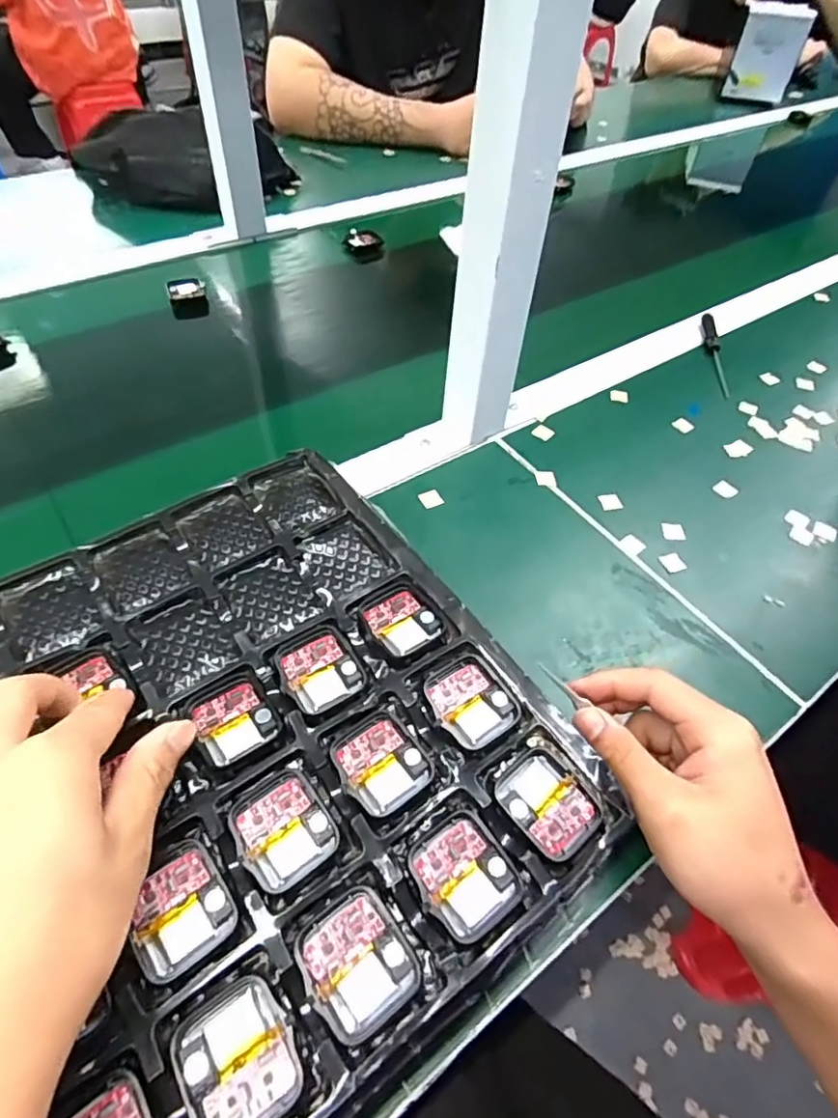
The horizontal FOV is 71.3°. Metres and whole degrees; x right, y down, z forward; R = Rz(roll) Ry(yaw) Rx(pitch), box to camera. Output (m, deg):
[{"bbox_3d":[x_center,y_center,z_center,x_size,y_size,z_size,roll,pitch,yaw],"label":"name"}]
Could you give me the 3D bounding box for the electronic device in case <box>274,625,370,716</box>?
[{"bbox_3d":[-0.050,0.055,0.297,0.037,0.006,0.041,-24,57,-21],"label":"electronic device in case"}]

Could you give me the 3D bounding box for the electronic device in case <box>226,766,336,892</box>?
[{"bbox_3d":[-0.059,0.114,0.249,0.037,0.004,0.042,-34,61,-27],"label":"electronic device in case"}]

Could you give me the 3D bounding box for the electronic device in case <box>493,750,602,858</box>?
[{"bbox_3d":[0.057,0.109,0.261,0.033,0.005,0.043,-31,60,-25],"label":"electronic device in case"}]

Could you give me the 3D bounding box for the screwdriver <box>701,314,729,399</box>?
[{"bbox_3d":[0.305,-0.213,0.601,0.013,0.017,0.123,8,51,2],"label":"screwdriver"}]

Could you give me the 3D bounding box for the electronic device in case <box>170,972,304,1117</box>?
[{"bbox_3d":[-0.062,0.173,0.203,0.037,0.007,0.043,-27,58,-23],"label":"electronic device in case"}]

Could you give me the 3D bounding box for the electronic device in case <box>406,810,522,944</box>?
[{"bbox_3d":[0.019,0.131,0.242,0.037,0.006,0.042,-25,57,-22],"label":"electronic device in case"}]

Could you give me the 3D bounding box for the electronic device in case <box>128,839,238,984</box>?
[{"bbox_3d":[-0.095,0.137,0.230,0.036,0.006,0.041,-31,60,-25],"label":"electronic device in case"}]

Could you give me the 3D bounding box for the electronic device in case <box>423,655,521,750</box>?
[{"bbox_3d":[0.025,0.069,0.287,0.035,0.004,0.043,-28,59,-24],"label":"electronic device in case"}]

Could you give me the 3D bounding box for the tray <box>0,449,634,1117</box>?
[{"bbox_3d":[-0.085,0.078,0.278,0.251,0.015,0.286,-28,59,-24],"label":"tray"}]

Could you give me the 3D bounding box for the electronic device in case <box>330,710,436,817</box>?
[{"bbox_3d":[-0.017,0.093,0.267,0.036,0.004,0.040,-33,61,-26],"label":"electronic device in case"}]

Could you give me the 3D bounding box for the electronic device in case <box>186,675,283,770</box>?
[{"bbox_3d":[-0.088,0.076,0.278,0.035,0.005,0.041,-26,58,-23],"label":"electronic device in case"}]

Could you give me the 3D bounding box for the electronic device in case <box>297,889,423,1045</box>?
[{"bbox_3d":[-0.023,0.151,0.221,0.036,0.008,0.043,-27,58,-23],"label":"electronic device in case"}]

